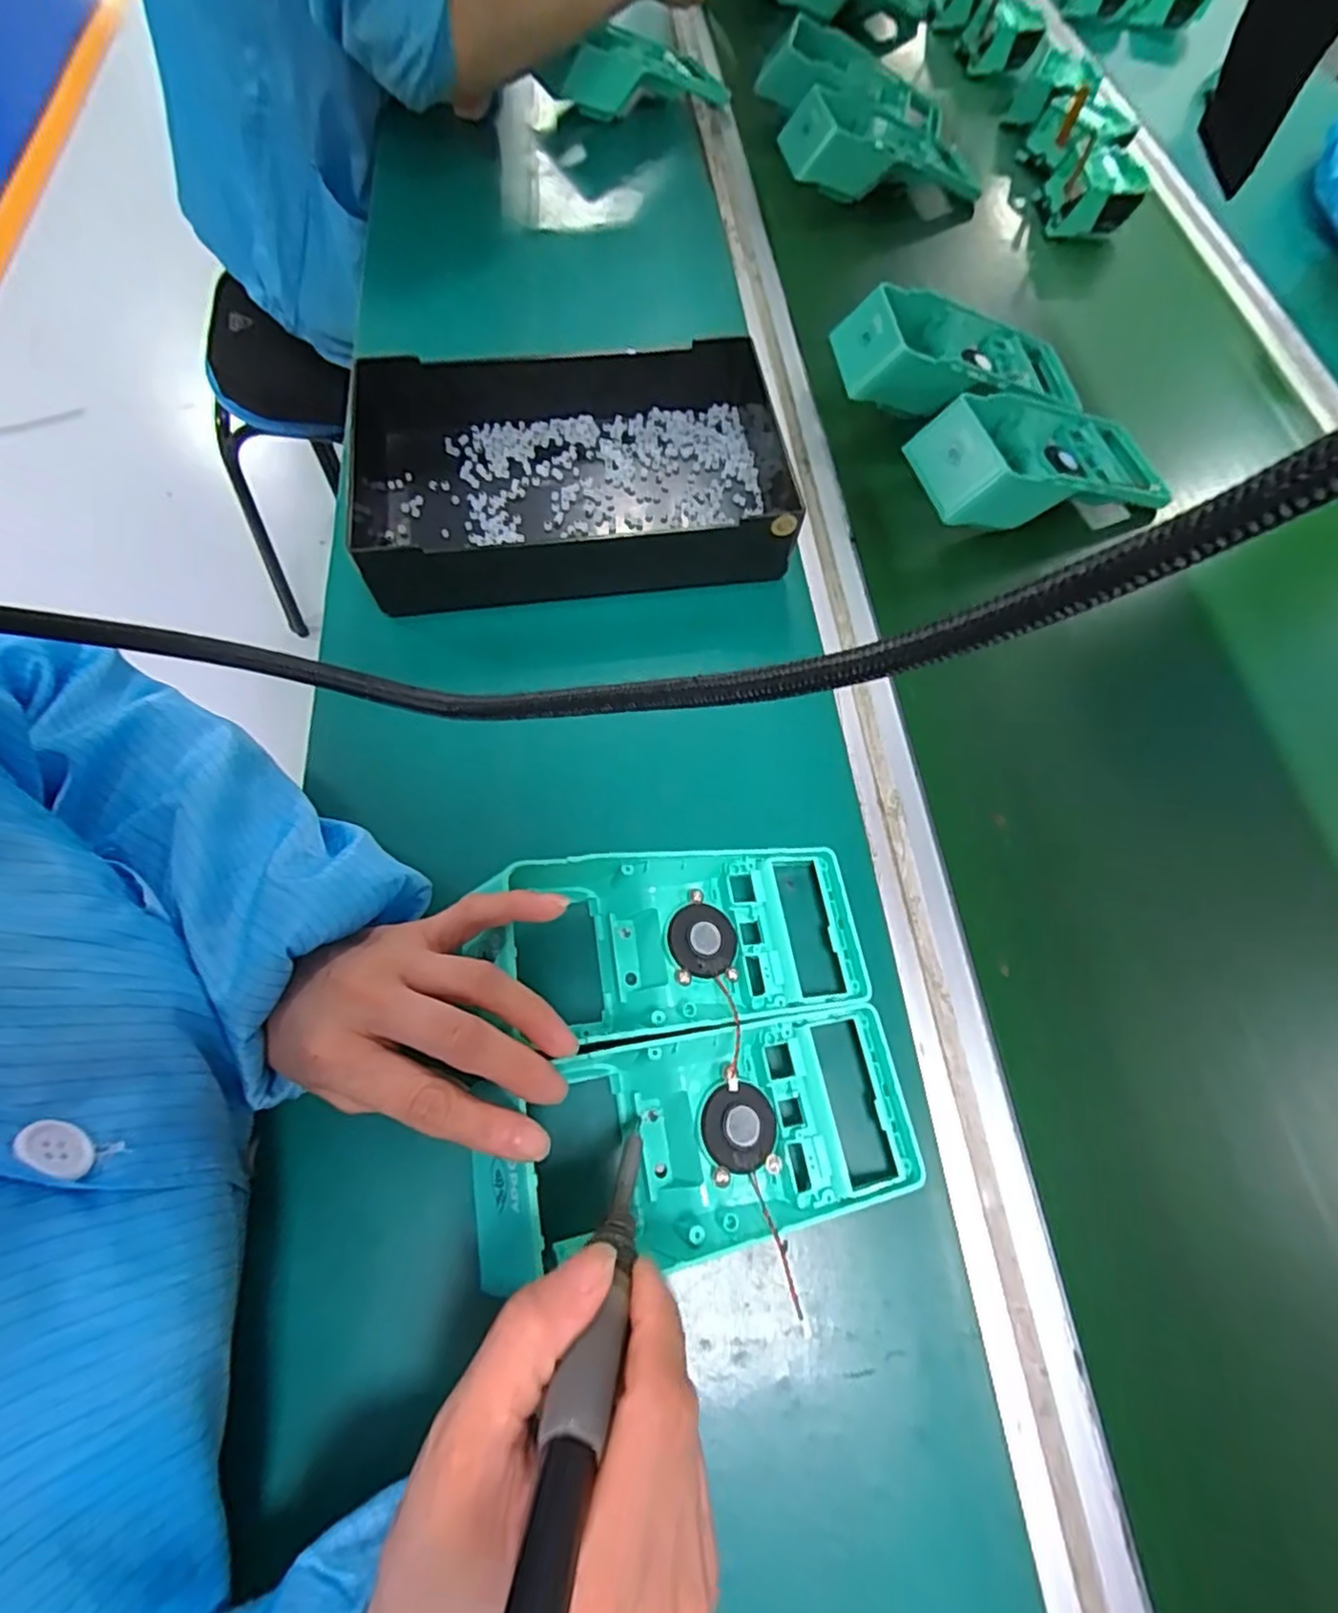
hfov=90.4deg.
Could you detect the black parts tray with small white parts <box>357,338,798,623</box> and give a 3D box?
[{"bbox_3d":[-0.057,-0.211,0.427,0.282,0.052,0.168,-8,66,-4],"label":"black parts tray with small white parts"}]

